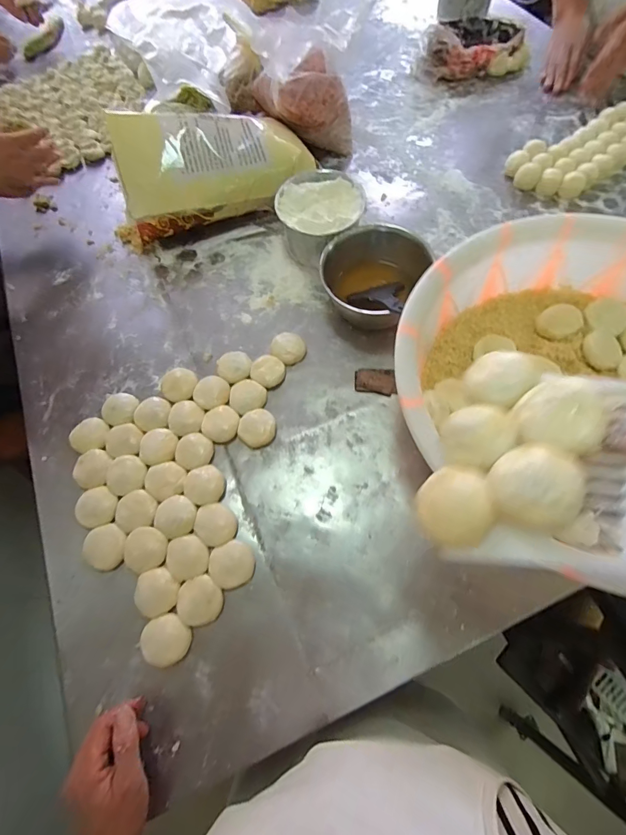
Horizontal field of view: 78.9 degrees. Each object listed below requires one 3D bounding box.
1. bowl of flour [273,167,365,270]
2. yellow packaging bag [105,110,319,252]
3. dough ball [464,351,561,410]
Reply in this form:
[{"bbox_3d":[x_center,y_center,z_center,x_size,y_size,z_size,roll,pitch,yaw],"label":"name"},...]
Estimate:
[{"bbox_3d":[0.015,-0.347,0.686,0.150,0.092,0.151,-9,67,-1],"label":"bowl of flour"},{"bbox_3d":[-0.196,-0.454,0.706,0.392,0.164,0.114,-19,67,-5],"label":"yellow packaging bag"},{"bbox_3d":[0.160,-0.036,0.320,0.054,0.032,0.048,-36,70,-12],"label":"dough ball"}]

